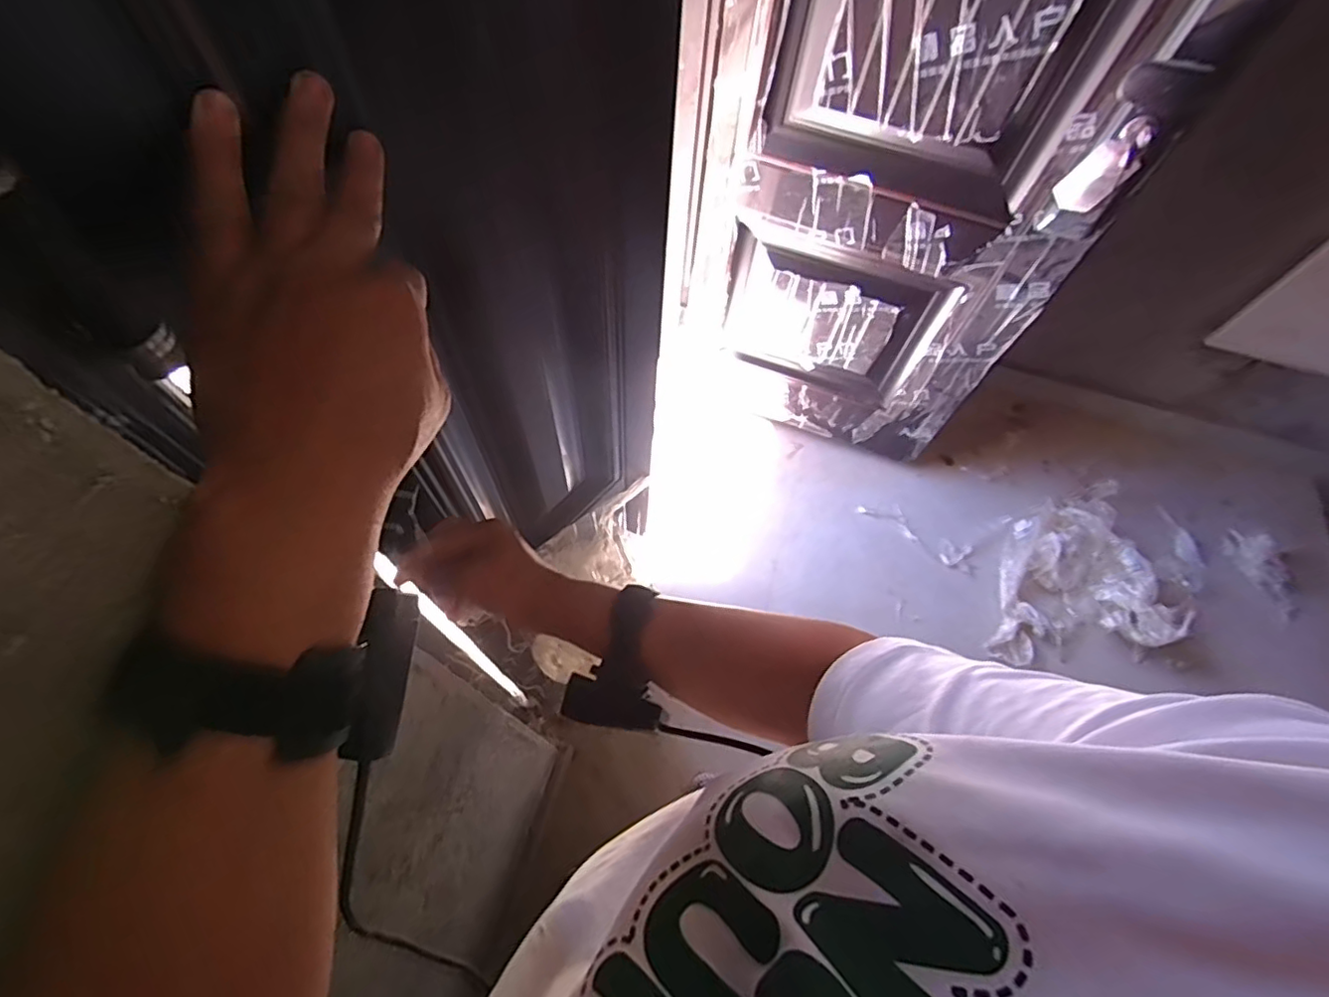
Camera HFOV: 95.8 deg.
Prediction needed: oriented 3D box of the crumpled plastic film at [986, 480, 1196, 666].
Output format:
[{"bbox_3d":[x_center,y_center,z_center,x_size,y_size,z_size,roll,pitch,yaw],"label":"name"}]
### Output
[{"bbox_3d":[1.097,0.204,1.640,0.541,0.175,0.463,-12,65,-9],"label":"crumpled plastic film"}]

